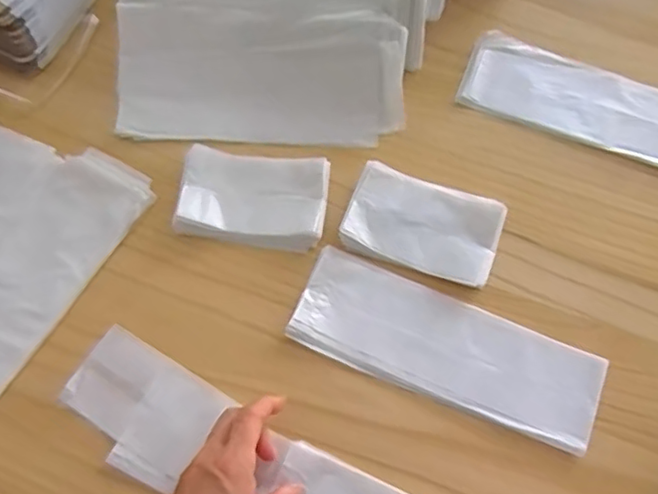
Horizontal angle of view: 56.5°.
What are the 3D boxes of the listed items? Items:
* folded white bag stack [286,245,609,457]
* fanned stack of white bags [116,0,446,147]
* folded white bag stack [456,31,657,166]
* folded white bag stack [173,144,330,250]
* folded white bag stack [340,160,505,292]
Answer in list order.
[{"bbox_3d":[0.095,0.080,0.500,0.246,0.011,0.083,20,70,9],"label":"folded white bag stack"},{"bbox_3d":[-0.041,-0.252,0.599,0.301,0.066,0.298,2,68,2],"label":"fanned stack of white bags"},{"bbox_3d":[0.257,-0.134,0.582,0.253,0.010,0.084,21,70,10],"label":"folded white bag stack"},{"bbox_3d":[-0.066,-0.044,0.536,0.124,0.016,0.077,6,68,4],"label":"folded white bag stack"},{"bbox_3d":[0.080,-0.019,0.525,0.128,0.017,0.080,22,70,10],"label":"folded white bag stack"}]

